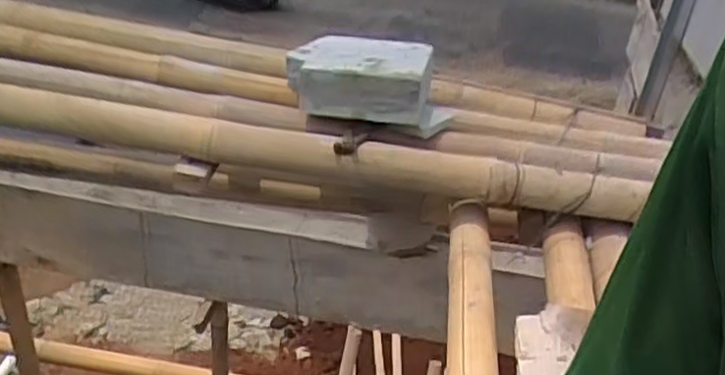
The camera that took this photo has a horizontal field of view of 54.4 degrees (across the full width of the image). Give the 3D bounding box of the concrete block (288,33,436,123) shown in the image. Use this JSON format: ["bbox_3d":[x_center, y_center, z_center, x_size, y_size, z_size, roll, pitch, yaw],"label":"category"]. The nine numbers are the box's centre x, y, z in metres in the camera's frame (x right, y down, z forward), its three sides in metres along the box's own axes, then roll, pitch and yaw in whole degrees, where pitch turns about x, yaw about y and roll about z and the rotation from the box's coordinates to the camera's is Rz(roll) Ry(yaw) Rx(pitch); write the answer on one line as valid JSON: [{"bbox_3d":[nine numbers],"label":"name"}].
[{"bbox_3d":[-0.004,-0.170,1.134,0.224,0.097,0.154,3,34,-6],"label":"concrete block"}]

